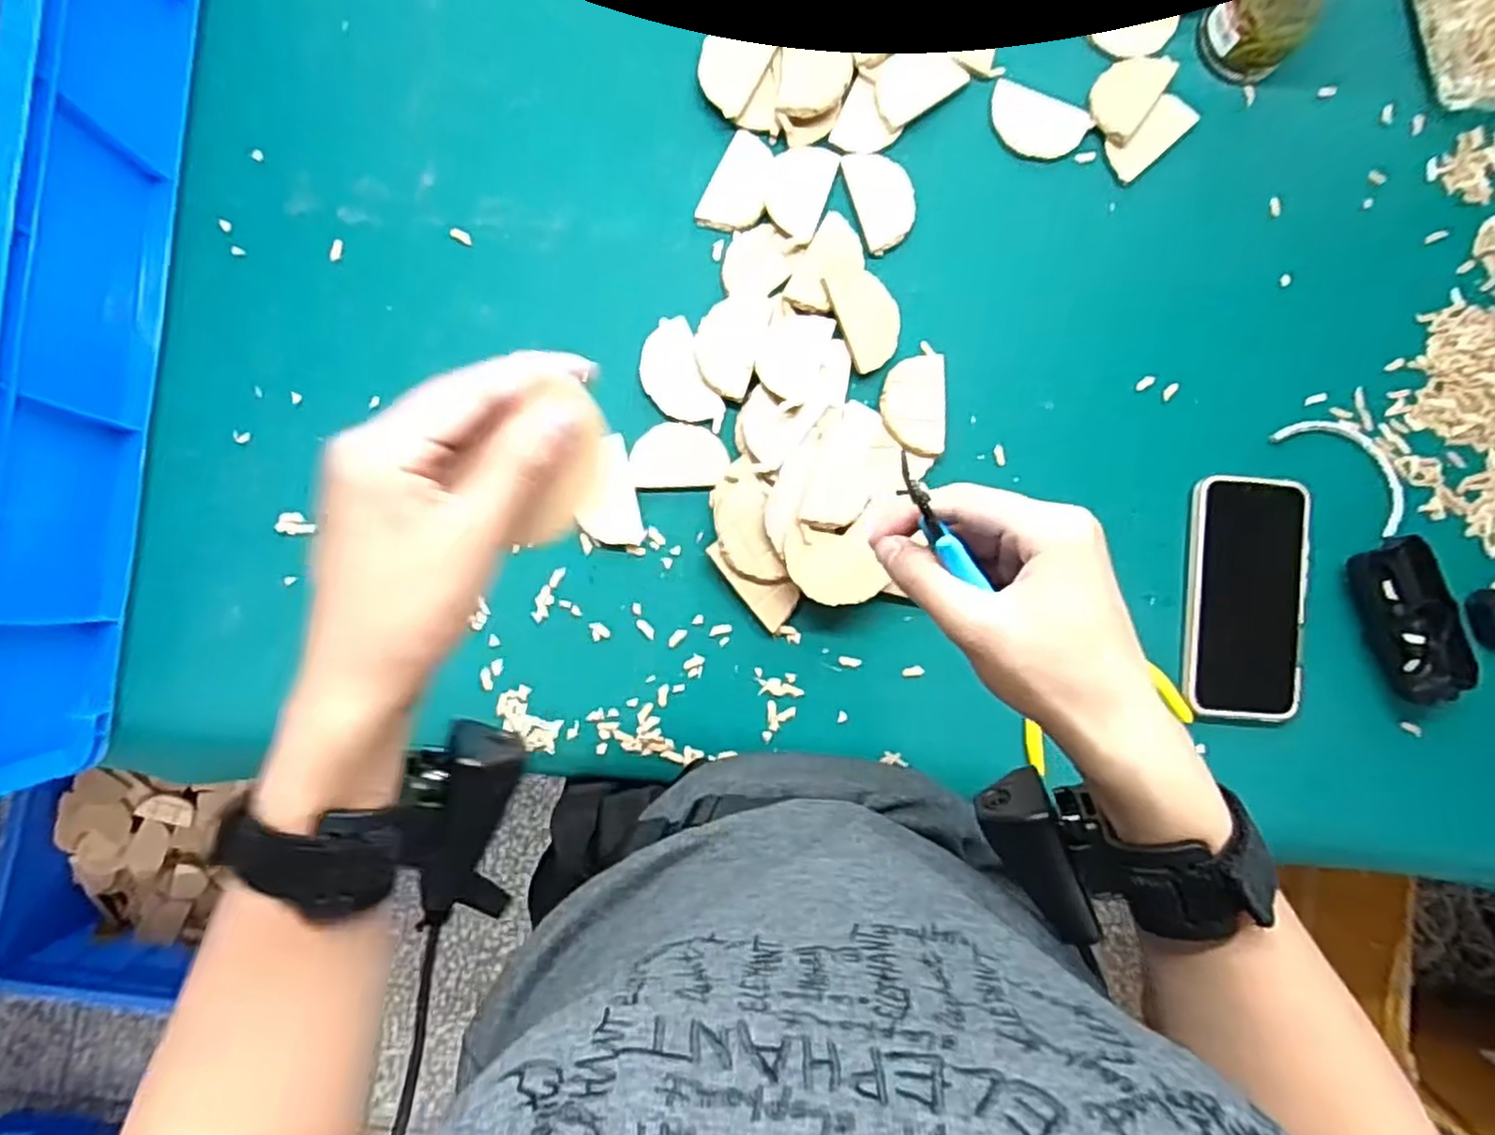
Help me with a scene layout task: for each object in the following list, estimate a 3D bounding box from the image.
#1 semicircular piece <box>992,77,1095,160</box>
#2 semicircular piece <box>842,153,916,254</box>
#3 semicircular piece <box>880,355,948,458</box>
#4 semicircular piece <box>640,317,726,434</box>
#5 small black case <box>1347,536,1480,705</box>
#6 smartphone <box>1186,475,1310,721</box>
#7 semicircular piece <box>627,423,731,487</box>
[{"bbox_3d":[0.205,-0.312,0.517,0.071,0.004,0.042,20,86,-2],"label":"semicircular piece"},{"bbox_3d":[0.094,-0.255,0.506,0.042,0.004,0.069,-16,88,-4],"label":"semicircular piece"},{"bbox_3d":[0.114,-0.110,0.499,0.044,0.009,0.068,-4,87,-3],"label":"semicircular piece"},{"bbox_3d":[-0.046,-0.126,0.491,0.042,0.004,0.078,-24,89,-4],"label":"semicircular piece"},{"bbox_3d":[0.459,0.037,0.504,0.042,0.029,0.110,-19,88,-4],"label":"small black case"},{"bbox_3d":[0.346,0.021,0.504,0.079,0.014,0.163,3,87,-3],"label":"smartphone"},{"bbox_3d":[-0.045,-0.075,0.487,0.063,0.004,0.043,-1,87,-3],"label":"semicircular piece"}]

